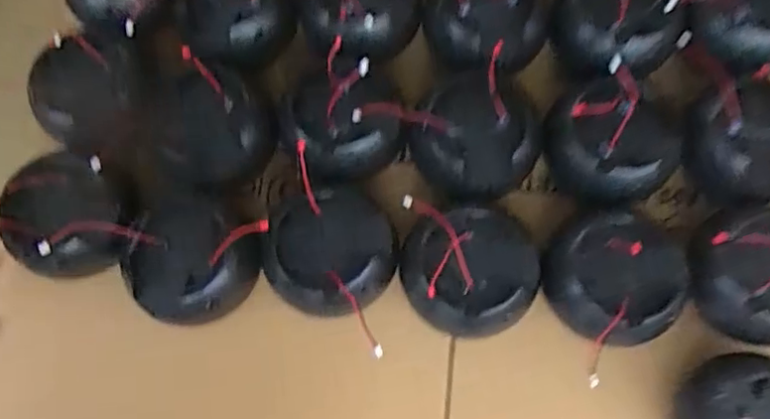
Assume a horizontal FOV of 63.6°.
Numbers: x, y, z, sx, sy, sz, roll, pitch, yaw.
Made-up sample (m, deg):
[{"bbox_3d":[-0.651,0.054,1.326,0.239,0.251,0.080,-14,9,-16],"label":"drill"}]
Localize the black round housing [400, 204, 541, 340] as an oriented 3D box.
[{"bbox_3d":[0.081,0.057,0.581,0.125,0.064,0.115,0,75,2],"label":"black round housing"}]

